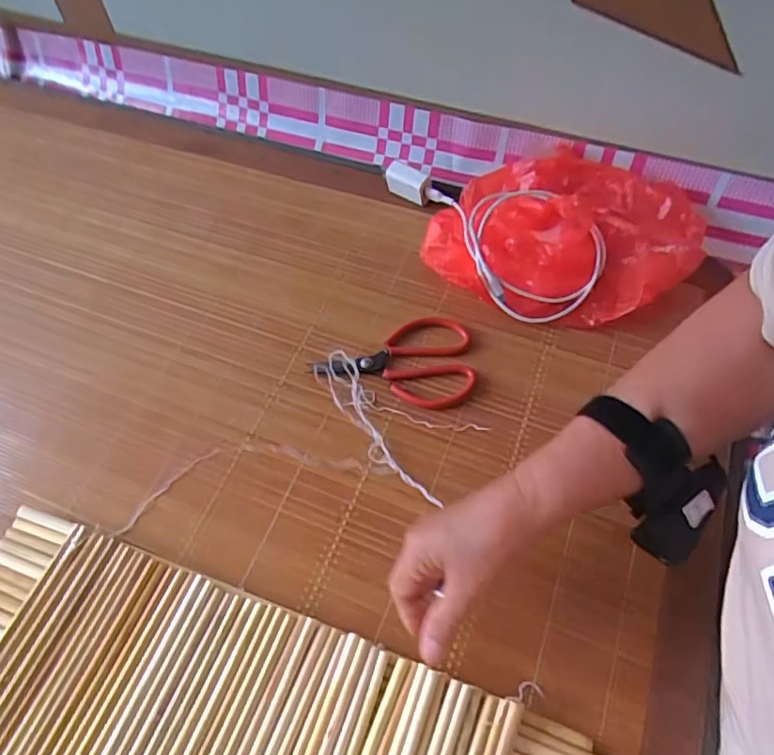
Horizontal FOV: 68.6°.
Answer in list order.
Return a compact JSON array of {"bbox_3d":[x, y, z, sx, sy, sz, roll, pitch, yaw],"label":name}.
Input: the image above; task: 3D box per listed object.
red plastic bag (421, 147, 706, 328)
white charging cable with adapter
[{"bbox_3d":[0.173,-0.139,0.573,0.267,0.068,0.169,11,59,8],"label":"red plastic bag"},{"bbox_3d":[0.110,-0.165,0.600,0.123,0.063,0.257,-29,62,-15],"label":"white charging cable with adapter"}]

